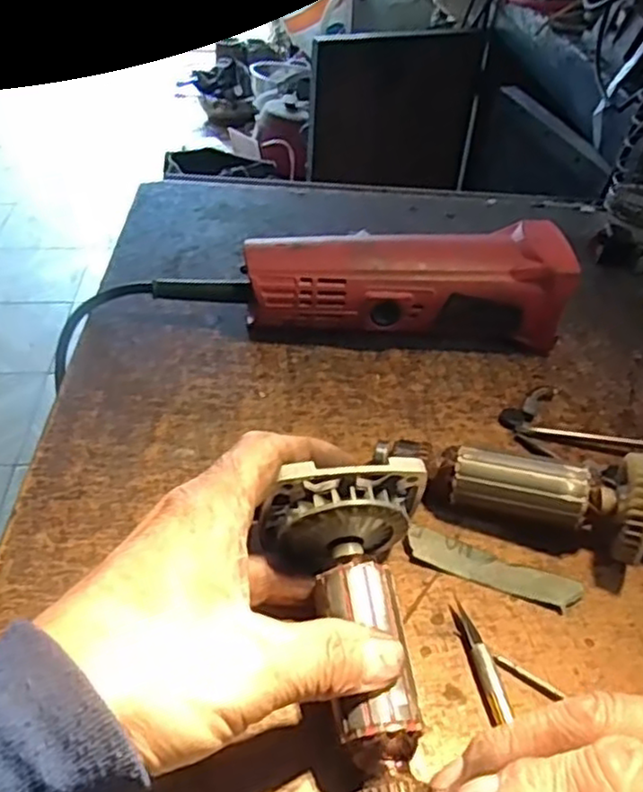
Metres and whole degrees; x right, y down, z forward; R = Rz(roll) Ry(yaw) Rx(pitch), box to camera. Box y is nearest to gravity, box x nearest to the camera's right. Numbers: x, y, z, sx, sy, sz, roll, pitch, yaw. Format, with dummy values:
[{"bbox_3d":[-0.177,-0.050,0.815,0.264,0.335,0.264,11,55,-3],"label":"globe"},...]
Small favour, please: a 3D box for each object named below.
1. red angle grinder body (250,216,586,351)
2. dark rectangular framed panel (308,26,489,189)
[{"bbox_3d":[0.052,-0.068,0.430,0.192,0.064,0.056,0,41,-4],"label":"red angle grinder body"},{"bbox_3d":[0.156,-0.576,1.422,0.390,0.319,0.037,-15,32,-29],"label":"dark rectangular framed panel"}]

